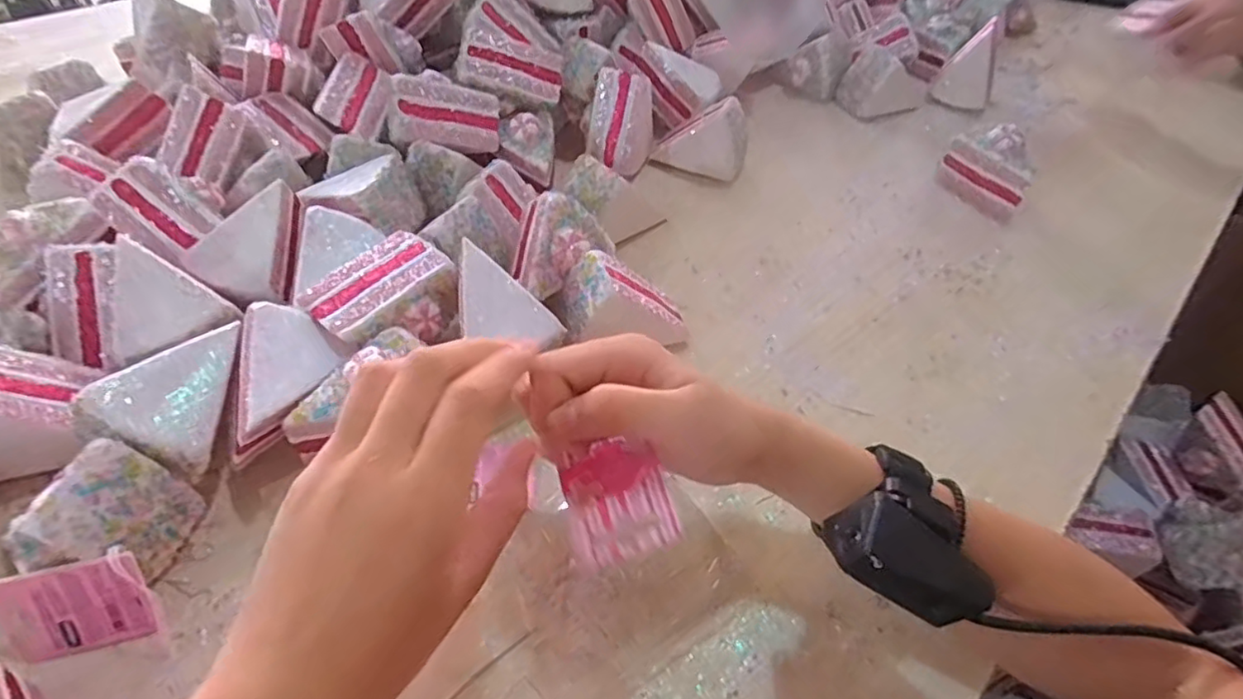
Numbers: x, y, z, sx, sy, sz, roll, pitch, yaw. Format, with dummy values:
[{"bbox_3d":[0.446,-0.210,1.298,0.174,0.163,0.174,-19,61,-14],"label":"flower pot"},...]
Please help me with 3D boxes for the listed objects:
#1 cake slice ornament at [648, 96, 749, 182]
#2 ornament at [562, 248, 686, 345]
[{"bbox_3d":[0.077,-0.203,0.589,0.087,0.064,0.051,20,49,14],"label":"cake slice ornament"},{"bbox_3d":[0.006,-0.029,0.429,0.089,0.063,0.060,-9,49,-12],"label":"ornament"}]

